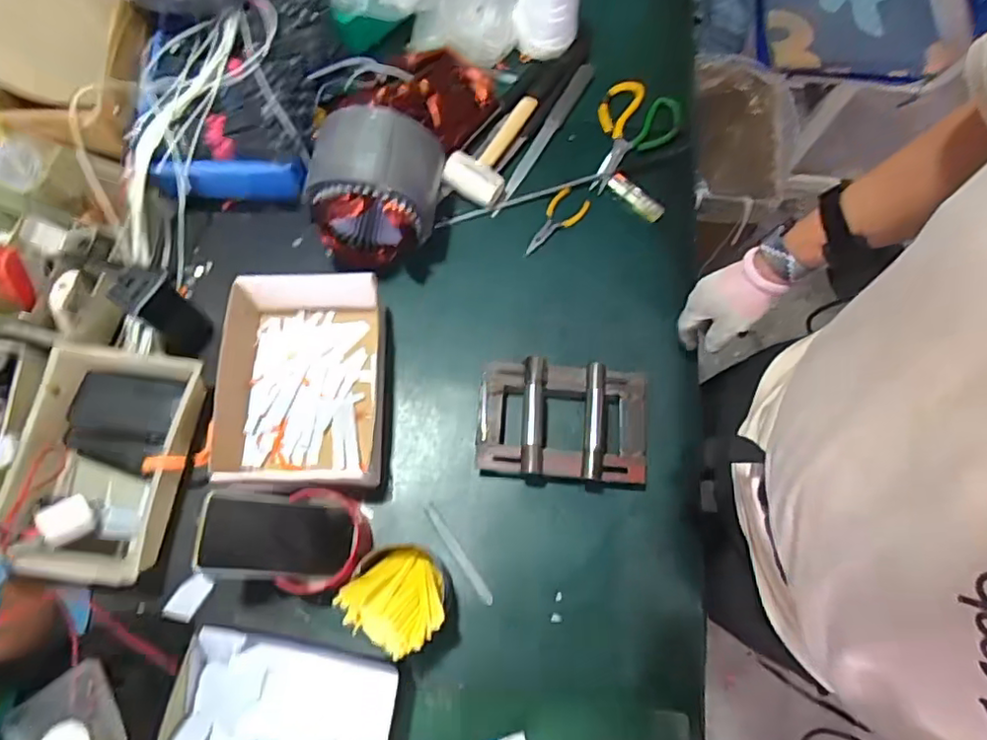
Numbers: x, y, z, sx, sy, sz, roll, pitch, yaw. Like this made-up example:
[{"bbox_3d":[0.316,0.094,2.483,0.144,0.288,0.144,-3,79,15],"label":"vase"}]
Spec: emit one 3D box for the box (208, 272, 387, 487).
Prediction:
[{"bbox_3d":[-0.228,0.013,0.715,0.189,0.070,0.246,1,71,-1],"label":"box"}]

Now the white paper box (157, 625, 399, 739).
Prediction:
[{"bbox_3d":[-0.213,0.344,0.607,0.224,0.052,0.141,12,71,3],"label":"white paper box"}]

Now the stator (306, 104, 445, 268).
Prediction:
[{"bbox_3d":[-0.145,-0.217,0.743,0.158,0.165,0.115,-5,71,-3],"label":"stator"}]

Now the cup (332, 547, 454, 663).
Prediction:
[{"bbox_3d":[-0.096,0.231,0.628,0.098,0.091,0.092,1,70,-2],"label":"cup"}]

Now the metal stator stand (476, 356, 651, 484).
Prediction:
[{"bbox_3d":[0.084,0.059,0.716,0.203,0.051,0.137,6,71,1],"label":"metal stator stand"}]

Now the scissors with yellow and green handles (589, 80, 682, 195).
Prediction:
[{"bbox_3d":[0.184,-0.341,0.870,0.114,0.015,0.184,39,74,11],"label":"scissors with yellow and green handles"}]

